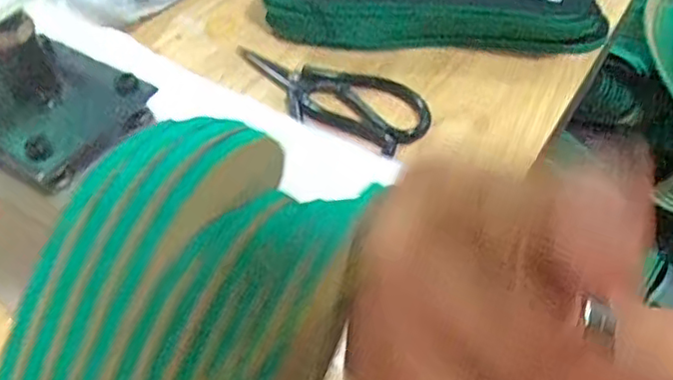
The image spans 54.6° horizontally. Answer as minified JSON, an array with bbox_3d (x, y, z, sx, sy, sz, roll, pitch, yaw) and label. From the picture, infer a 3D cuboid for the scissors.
[{"bbox_3d":[-0.013,-0.073,0.514,0.172,0.015,0.065,18,51,21],"label":"scissors"}]

